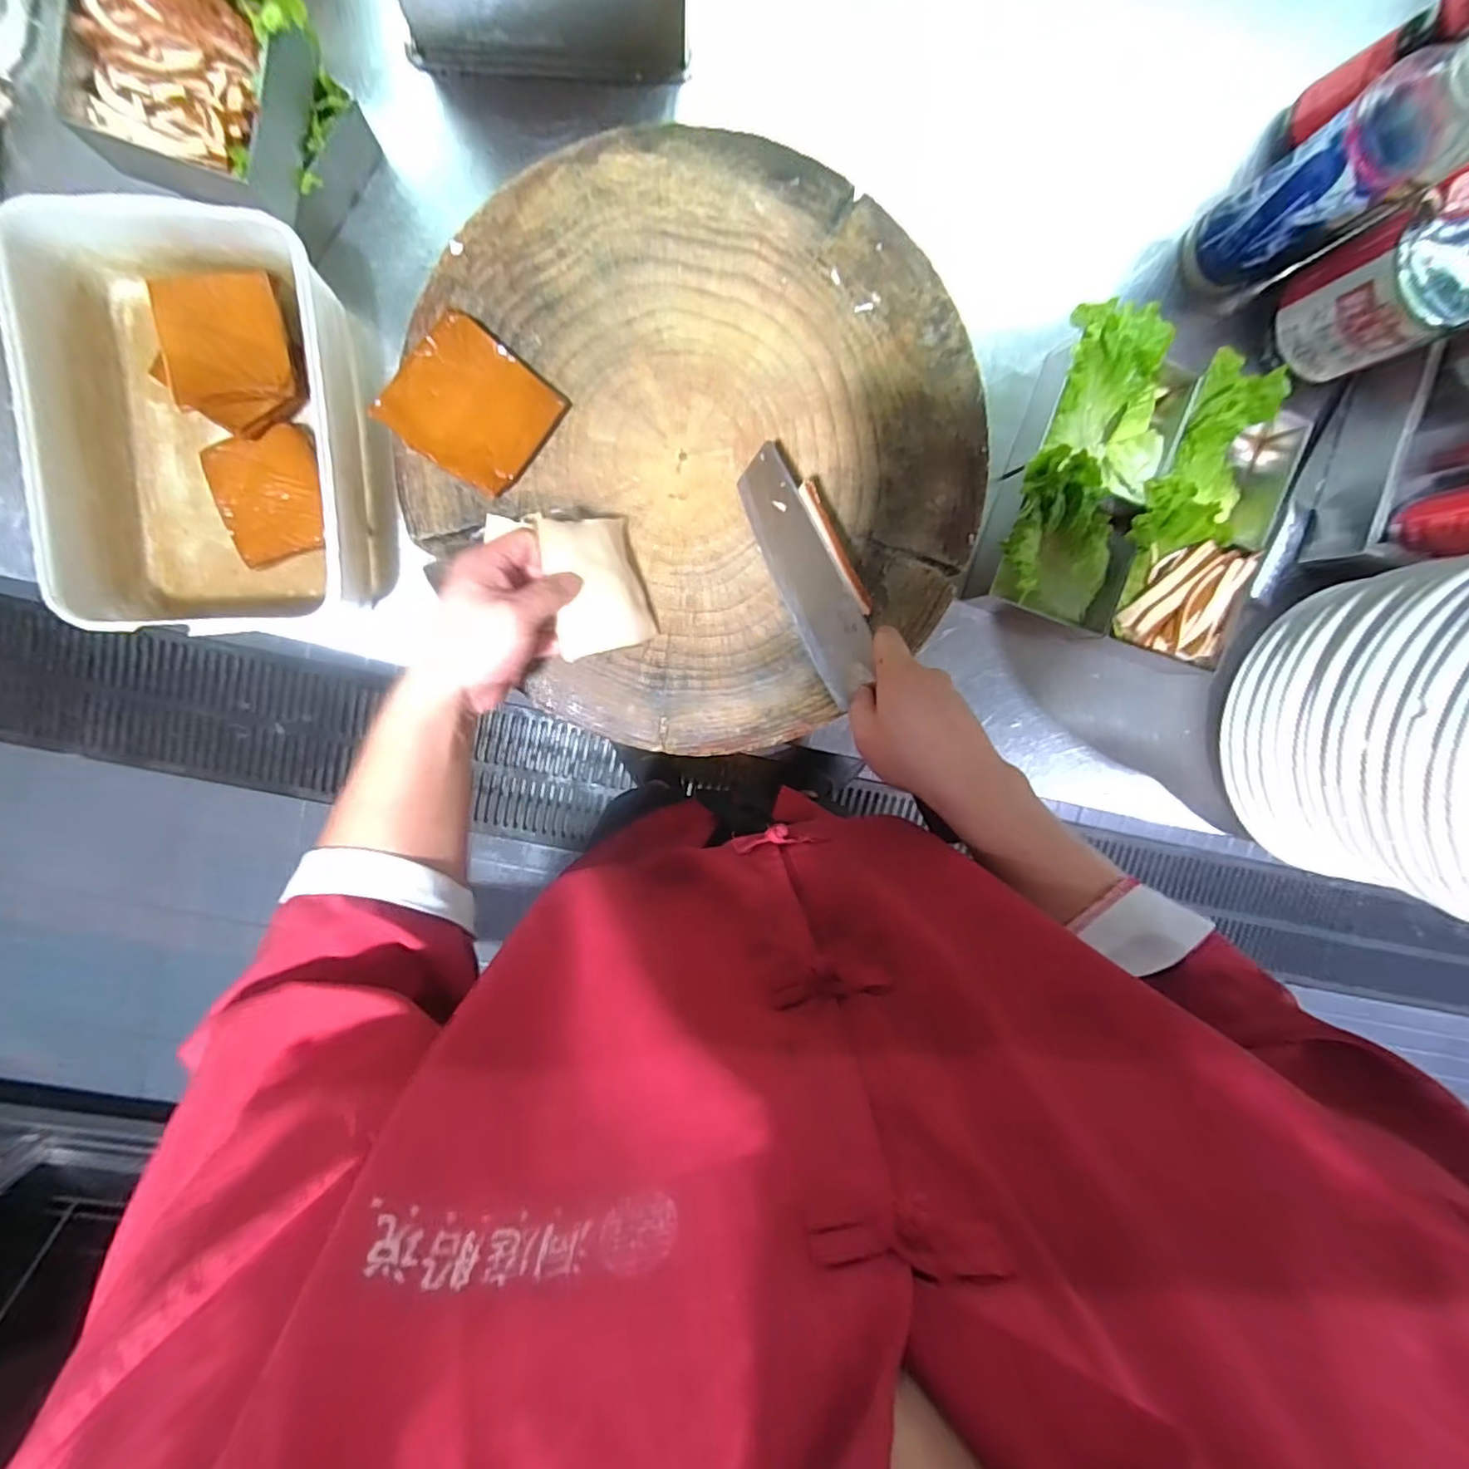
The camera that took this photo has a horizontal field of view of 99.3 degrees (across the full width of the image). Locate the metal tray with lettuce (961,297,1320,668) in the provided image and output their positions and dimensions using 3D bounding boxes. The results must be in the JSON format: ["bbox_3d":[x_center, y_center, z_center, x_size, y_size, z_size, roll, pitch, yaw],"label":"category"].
[{"bbox_3d":[0.394,-0.219,0.586,0.277,0.091,0.255,17,96,-7],"label":"metal tray with lettuce"}]

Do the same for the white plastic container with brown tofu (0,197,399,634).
[{"bbox_3d":[-0.412,-0.235,0.501,0.201,0.100,0.289,-2,98,-5],"label":"white plastic container with brown tofu"}]

